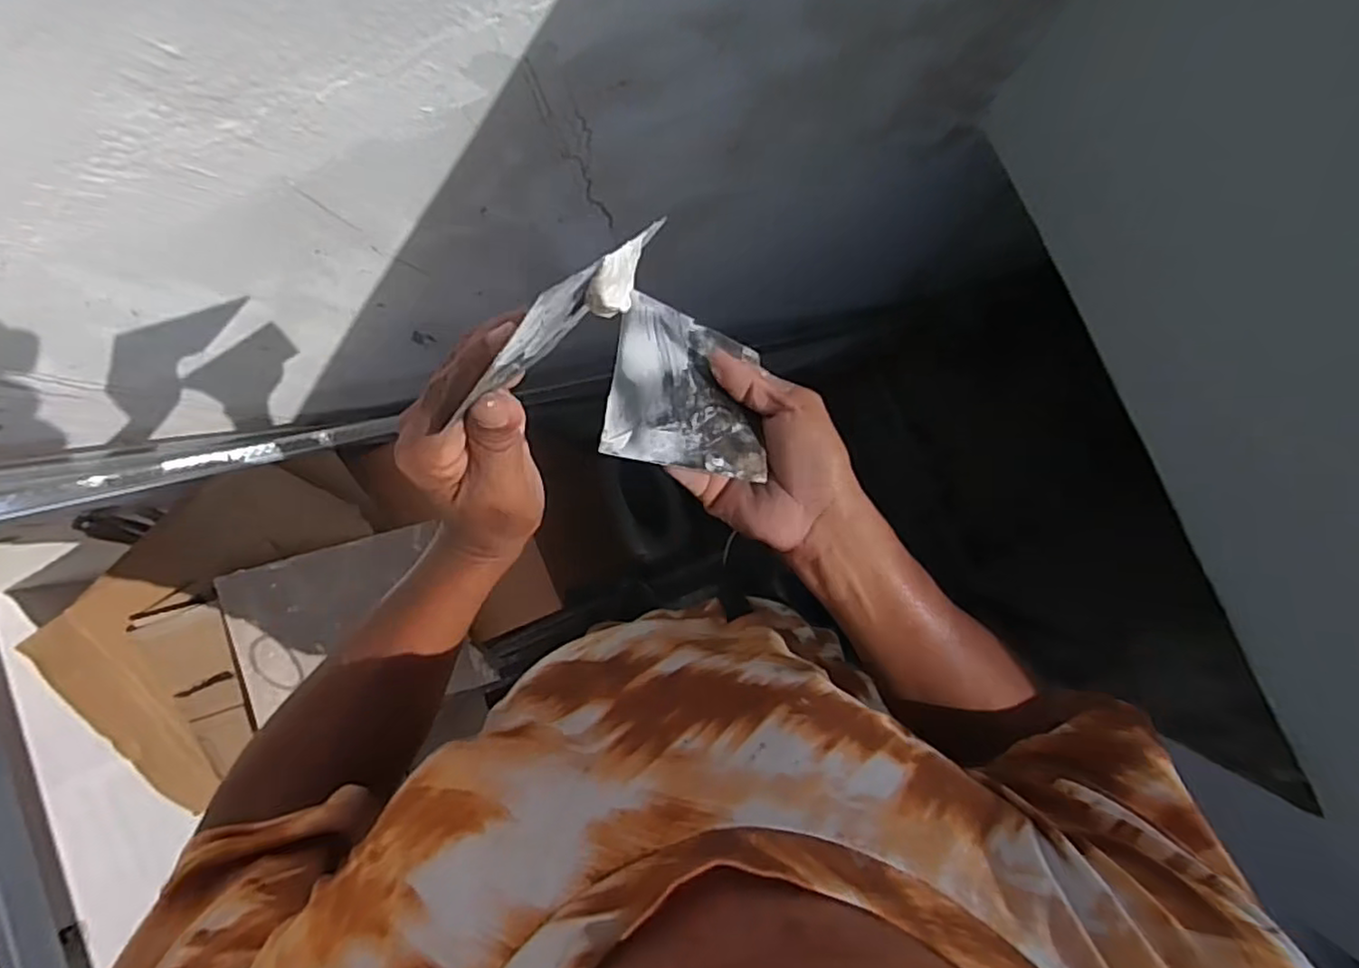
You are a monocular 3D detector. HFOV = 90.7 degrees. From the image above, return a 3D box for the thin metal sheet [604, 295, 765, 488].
[{"bbox_3d":[0.005,-0.056,0.389,0.089,0.004,0.140,19,45,-16],"label":"thin metal sheet"}]

